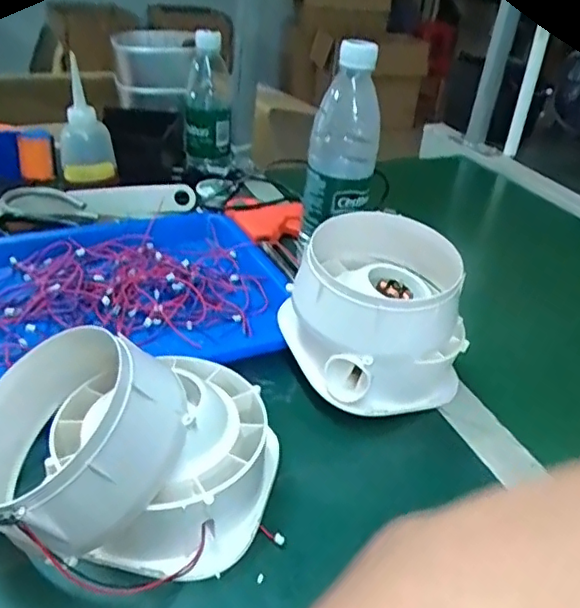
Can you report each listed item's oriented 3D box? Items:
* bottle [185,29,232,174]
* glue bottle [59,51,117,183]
[{"bbox_3d":[-0.112,-0.268,0.807,0.062,0.180,0.054,2,33,-5],"label":"bottle"},{"bbox_3d":[-0.233,-0.198,0.675,0.058,0.152,0.046,-8,35,-19],"label":"glue bottle"}]

